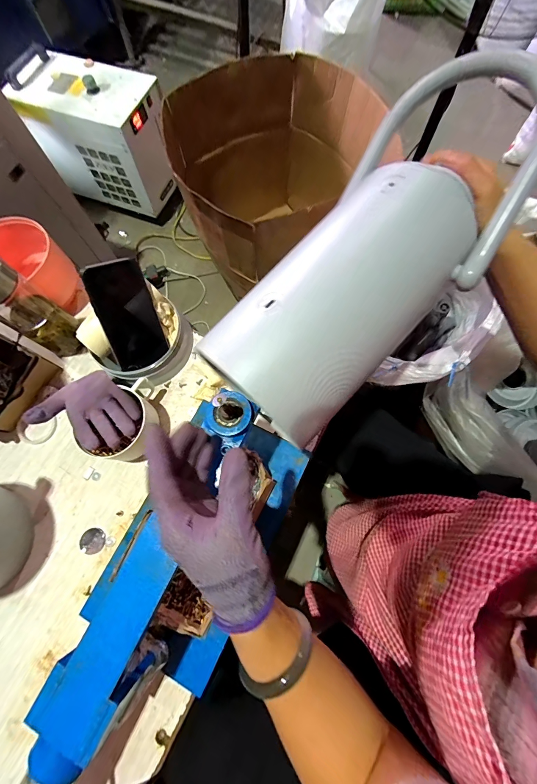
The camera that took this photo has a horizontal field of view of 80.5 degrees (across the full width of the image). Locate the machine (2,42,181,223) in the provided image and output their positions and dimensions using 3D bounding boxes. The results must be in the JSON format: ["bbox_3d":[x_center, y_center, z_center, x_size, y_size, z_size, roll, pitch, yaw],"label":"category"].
[{"bbox_3d":[-0.674,-1.050,1.352,0.546,0.423,0.283,14,74,5],"label":"machine"}]

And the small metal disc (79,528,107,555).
[{"bbox_3d":[-0.270,0.229,0.487,0.037,0.004,0.036,0,73,1],"label":"small metal disc"}]

